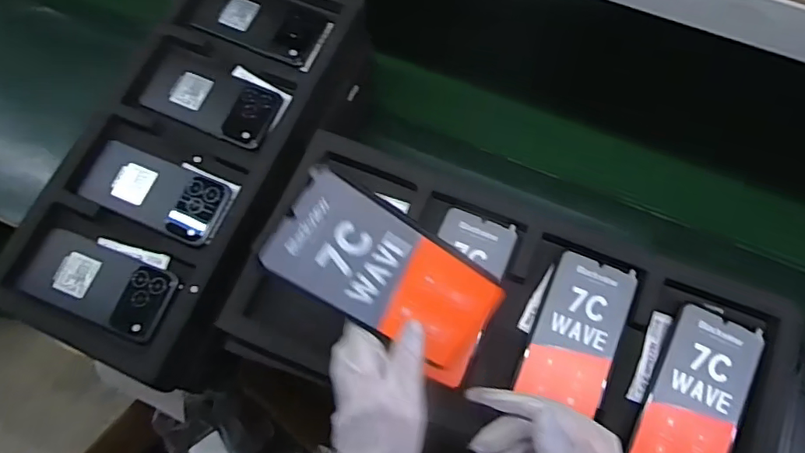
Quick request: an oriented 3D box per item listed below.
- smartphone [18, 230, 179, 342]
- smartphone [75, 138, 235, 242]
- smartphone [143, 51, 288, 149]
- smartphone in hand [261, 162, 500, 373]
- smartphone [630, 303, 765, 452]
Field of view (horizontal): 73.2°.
[{"bbox_3d":[-0.314,0.060,0.564,0.159,0.009,0.076,20,73,9],"label":"smartphone"},{"bbox_3d":[-0.271,-0.038,0.596,0.166,0.010,0.074,21,74,9],"label":"smartphone"},{"bbox_3d":[-0.222,-0.145,0.624,0.162,0.010,0.073,21,74,9],"label":"smartphone"},{"bbox_3d":[-0.006,0.035,0.360,0.164,0.006,0.072,34,94,-23],"label":"smartphone in hand"},{"bbox_3d":[0.254,0.153,0.469,0.071,0.016,0.158,25,74,10],"label":"smartphone"}]

